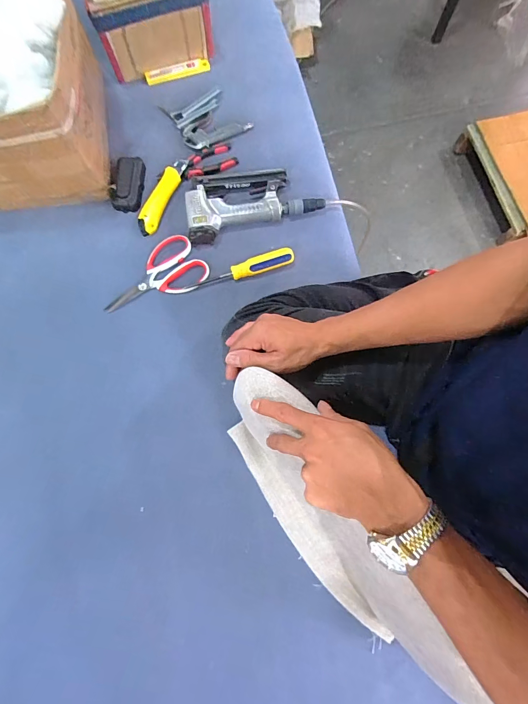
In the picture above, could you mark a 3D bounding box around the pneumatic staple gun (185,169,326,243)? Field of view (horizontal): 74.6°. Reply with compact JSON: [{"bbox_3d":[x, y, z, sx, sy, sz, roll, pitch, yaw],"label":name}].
[{"bbox_3d":[-0.022,-0.286,0.641,0.254,0.038,0.130,-14,78,-5],"label":"pneumatic staple gun"}]

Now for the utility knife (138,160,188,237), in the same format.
[{"bbox_3d":[-0.190,-0.295,0.648,0.034,0.026,0.165,23,77,5],"label":"utility knife"}]

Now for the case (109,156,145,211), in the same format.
[{"bbox_3d":[-0.257,-0.321,0.658,0.057,0.024,0.115,0,76,0],"label":"case"}]

